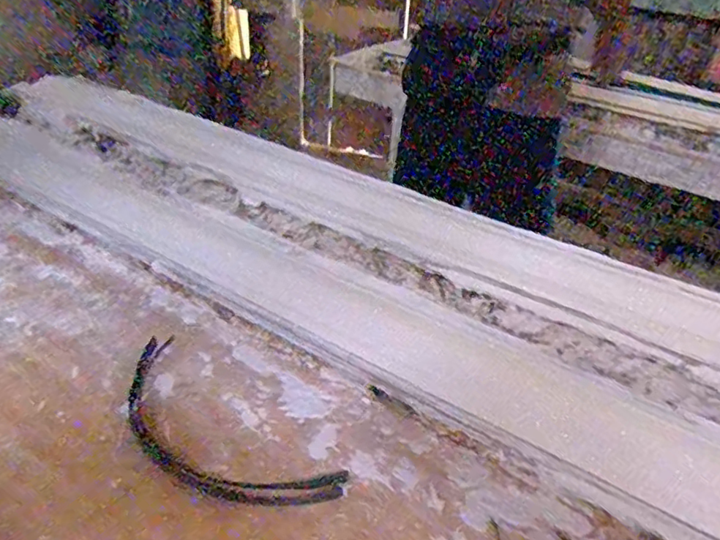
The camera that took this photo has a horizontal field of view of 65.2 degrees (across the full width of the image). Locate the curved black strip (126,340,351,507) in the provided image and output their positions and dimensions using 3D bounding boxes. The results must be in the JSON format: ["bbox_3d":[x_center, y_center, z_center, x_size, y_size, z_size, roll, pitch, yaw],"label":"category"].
[{"bbox_3d":[-0.130,0.135,0.475,0.242,0.005,0.089,28,41,31],"label":"curved black strip"}]

